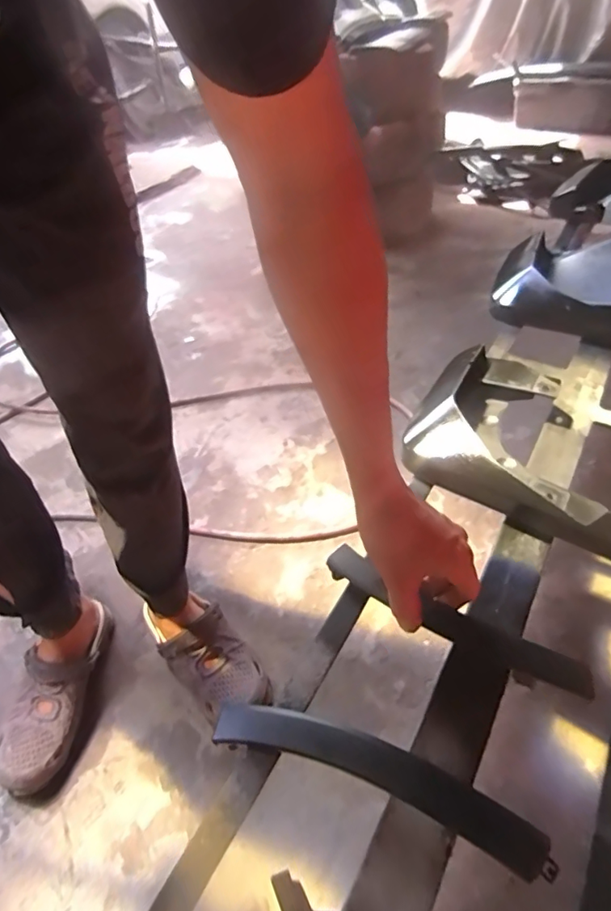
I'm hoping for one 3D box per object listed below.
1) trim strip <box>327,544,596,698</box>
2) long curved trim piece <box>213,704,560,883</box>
[{"bbox_3d":[0.125,0.148,0.456,0.241,0.028,0.034,23,52,25],"label":"trim strip"},{"bbox_3d":[0.046,0.230,0.367,0.240,0.021,0.042,15,47,16],"label":"long curved trim piece"}]

